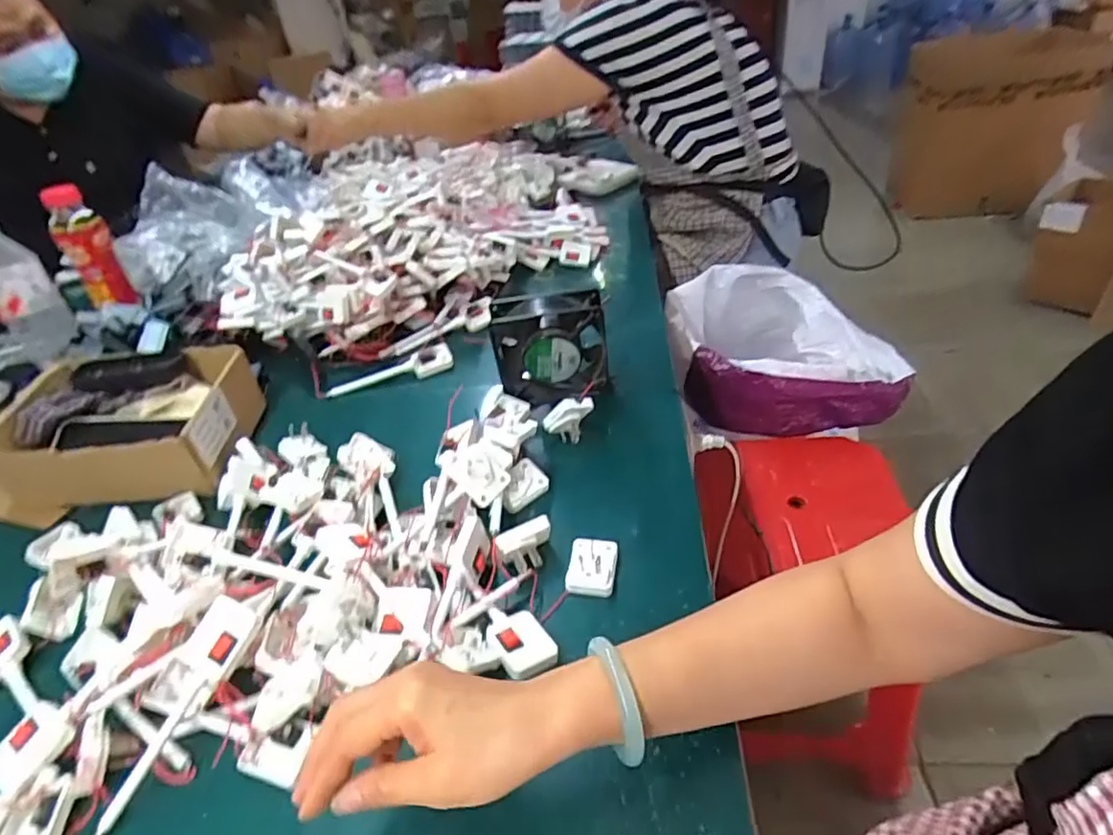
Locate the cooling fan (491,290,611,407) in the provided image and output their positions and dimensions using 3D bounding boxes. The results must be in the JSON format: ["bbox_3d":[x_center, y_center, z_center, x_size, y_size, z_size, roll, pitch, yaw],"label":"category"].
[{"bbox_3d":[-0.006,-0.071,0.668,0.118,0.123,0.044,-7,37,1],"label":"cooling fan"}]

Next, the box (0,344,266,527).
[{"bbox_3d":[-0.466,0.000,0.669,0.234,0.090,0.178,-7,37,2],"label":"box"}]

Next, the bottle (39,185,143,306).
[{"bbox_3d":[-0.632,-0.228,0.839,0.060,0.153,0.051,-31,42,-28],"label":"bottle"}]

